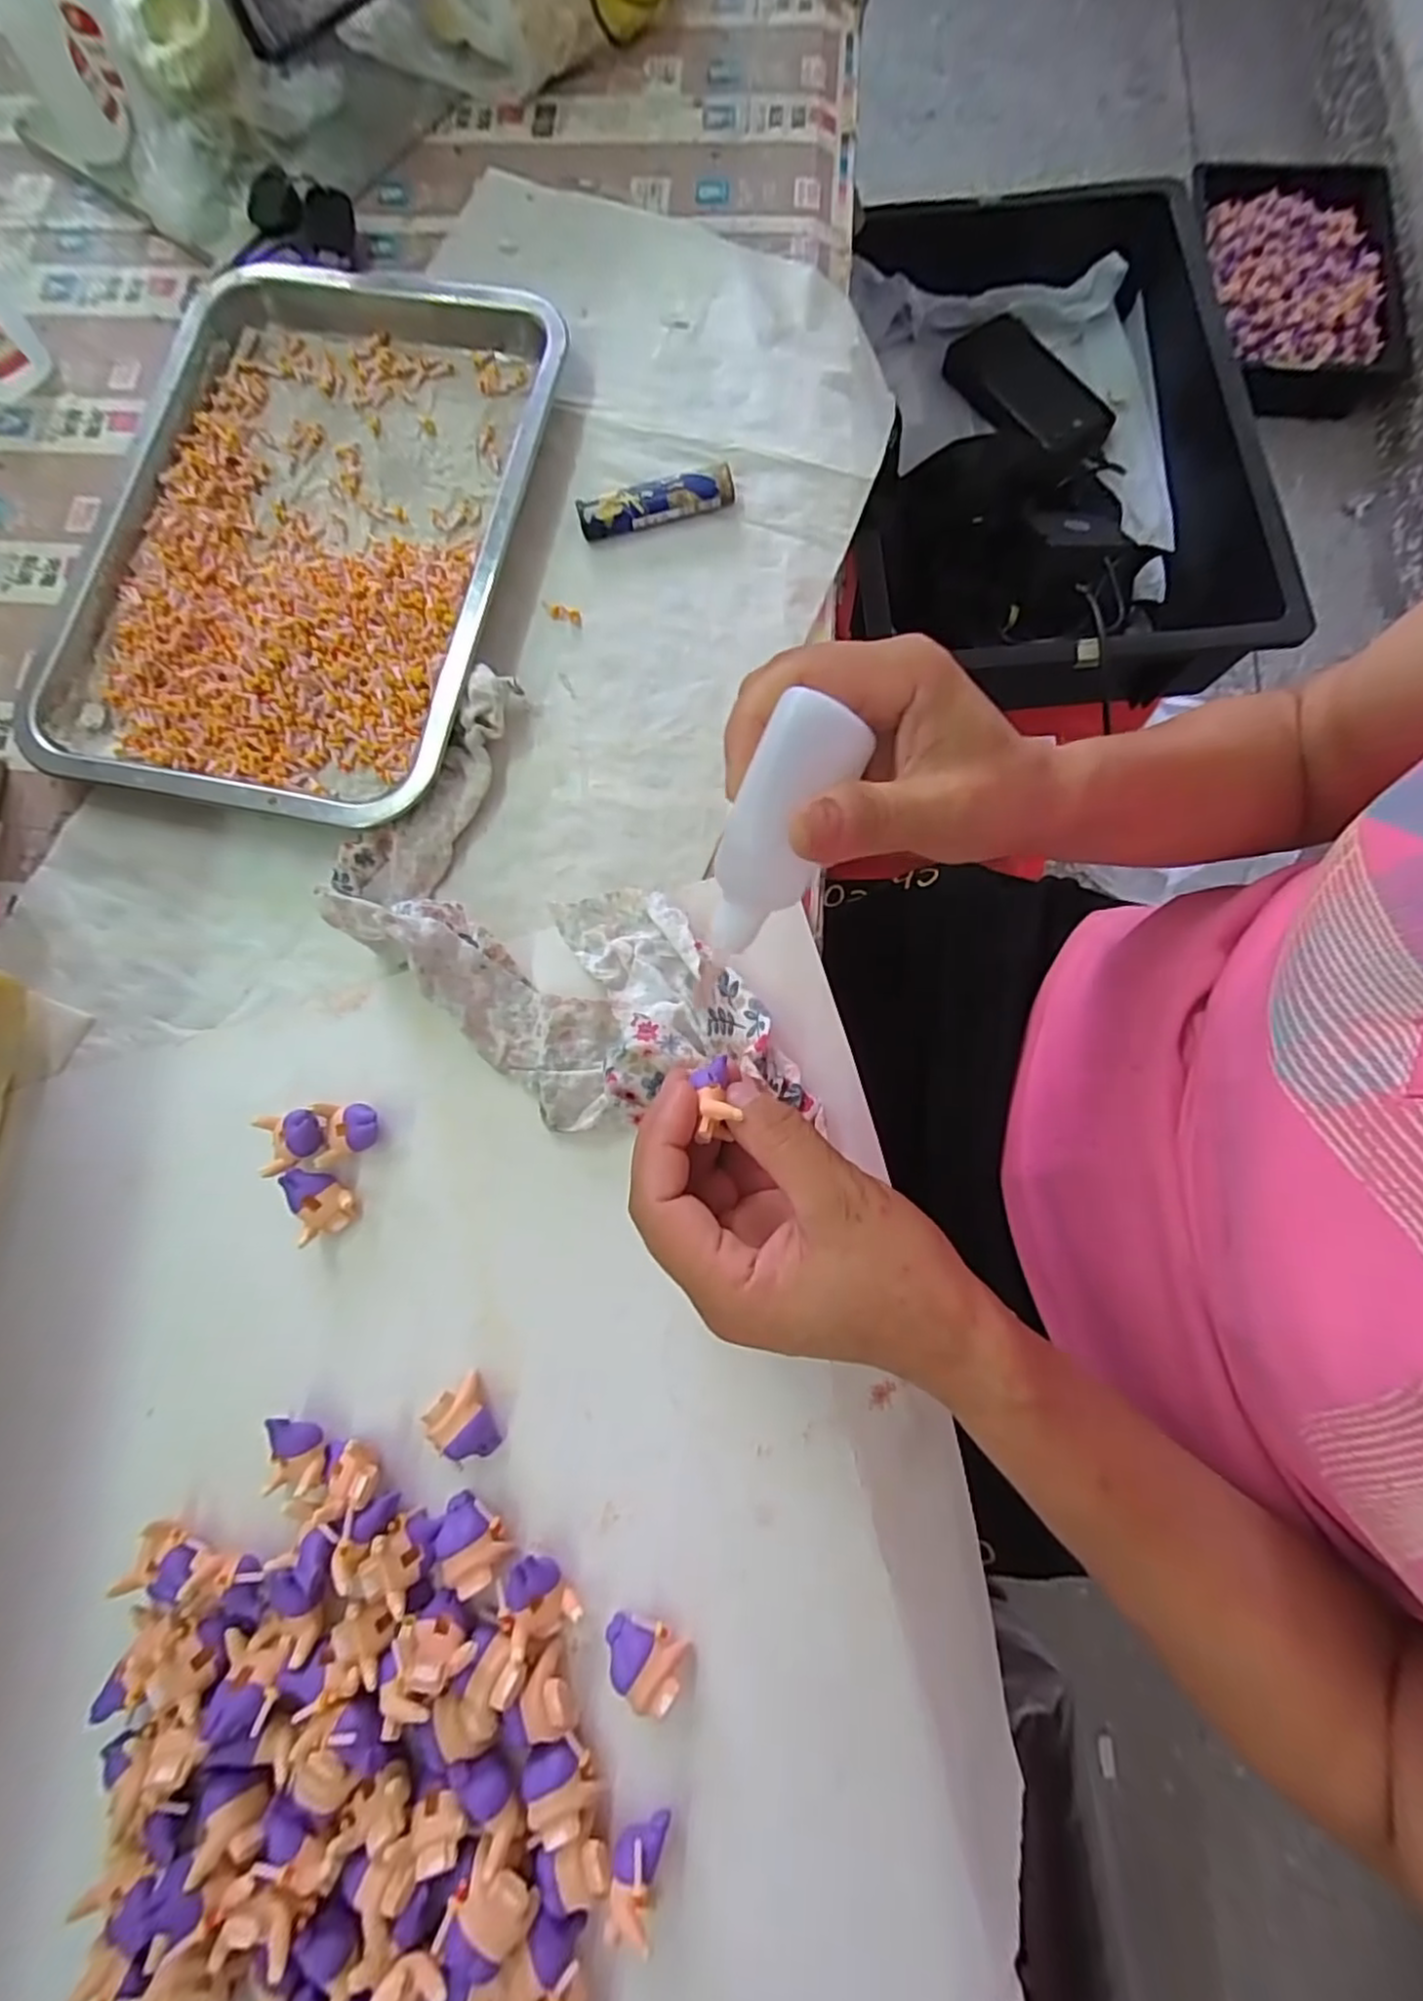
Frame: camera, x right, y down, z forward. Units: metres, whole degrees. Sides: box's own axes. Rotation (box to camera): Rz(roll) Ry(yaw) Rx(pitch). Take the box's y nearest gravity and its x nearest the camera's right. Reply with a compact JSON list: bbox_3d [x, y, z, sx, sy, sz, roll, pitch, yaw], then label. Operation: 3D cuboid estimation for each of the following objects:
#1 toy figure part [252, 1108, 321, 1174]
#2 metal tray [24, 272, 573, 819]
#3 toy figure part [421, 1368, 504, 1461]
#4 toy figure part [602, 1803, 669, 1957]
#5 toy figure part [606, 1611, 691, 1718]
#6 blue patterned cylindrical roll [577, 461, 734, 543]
[{"bbox_3d":[-0.178,0.060,0.297,0.027,0.021,0.024,-9,78,-1],"label":"toy figure part"},{"bbox_3d":[-0.219,-0.243,0.358,0.235,0.021,0.307,12,78,4],"label":"metal tray"},{"bbox_3d":[-0.096,0.165,0.272,0.019,0.016,0.029,-35,79,-6],"label":"toy figure part"},{"bbox_3d":[-0.025,0.293,0.232,0.017,0.028,0.024,9,78,3],"label":"toy figure part"},{"bbox_3d":[-0.025,0.238,0.253,0.029,0.014,0.021,30,80,7],"label":"toy figure part"},{"bbox_3d":[-0.029,-0.256,0.357,0.078,0.016,0.019,-15,78,-2],"label":"blue patterned cylindrical roll"}]

